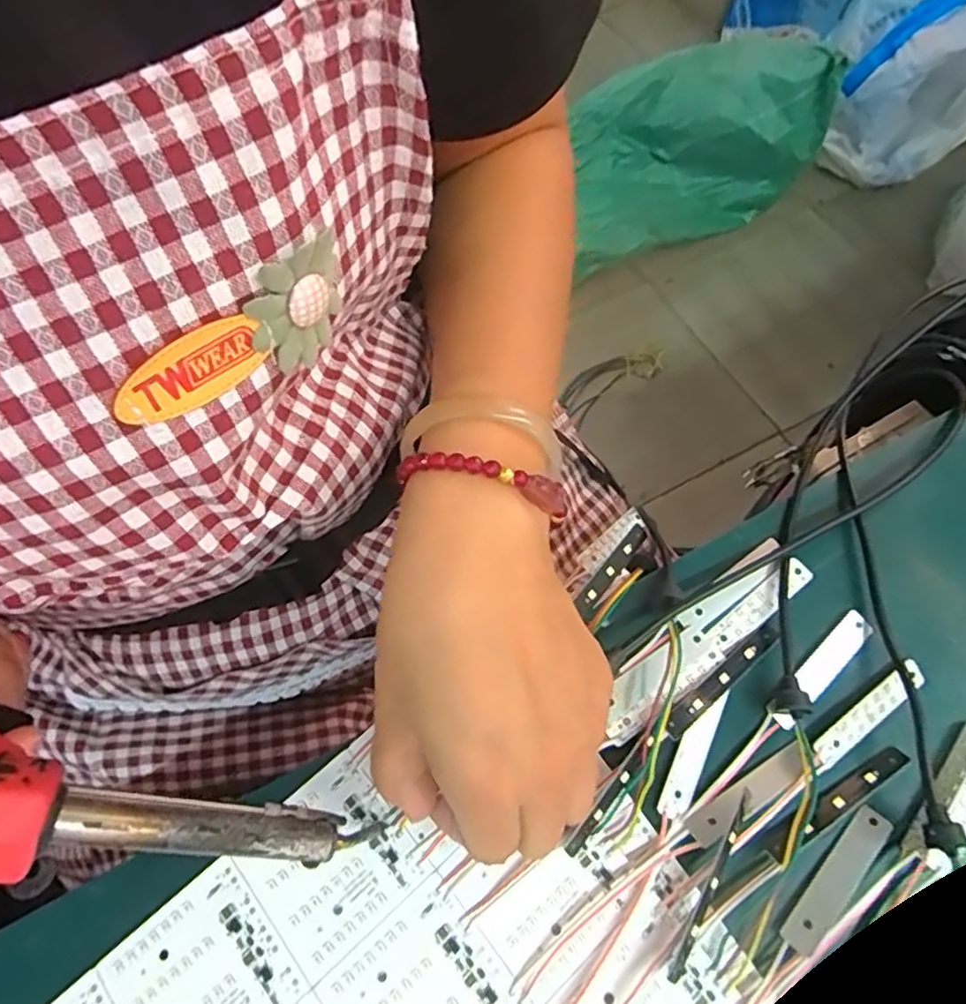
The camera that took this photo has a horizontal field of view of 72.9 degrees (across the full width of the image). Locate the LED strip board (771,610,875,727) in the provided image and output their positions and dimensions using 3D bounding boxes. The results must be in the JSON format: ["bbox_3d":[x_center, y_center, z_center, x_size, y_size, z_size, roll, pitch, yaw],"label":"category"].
[{"bbox_3d":[0.140,0.068,0.270,0.059,0.010,0.013,-39,70,-14],"label":"LED strip board"}]

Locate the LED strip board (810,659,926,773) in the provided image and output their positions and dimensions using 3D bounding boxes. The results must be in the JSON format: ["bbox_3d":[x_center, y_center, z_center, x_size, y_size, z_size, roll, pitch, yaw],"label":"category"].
[{"bbox_3d":[0.153,0.086,0.262,0.057,0.010,0.011,-36,69,-13],"label":"LED strip board"}]

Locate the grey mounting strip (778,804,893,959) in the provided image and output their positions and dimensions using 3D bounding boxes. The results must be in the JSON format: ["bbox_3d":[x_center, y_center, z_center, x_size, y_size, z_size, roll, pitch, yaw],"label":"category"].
[{"bbox_3d":[0.131,0.140,0.242,0.059,0.005,0.012,-42,50,-19],"label":"grey mounting strip"}]

